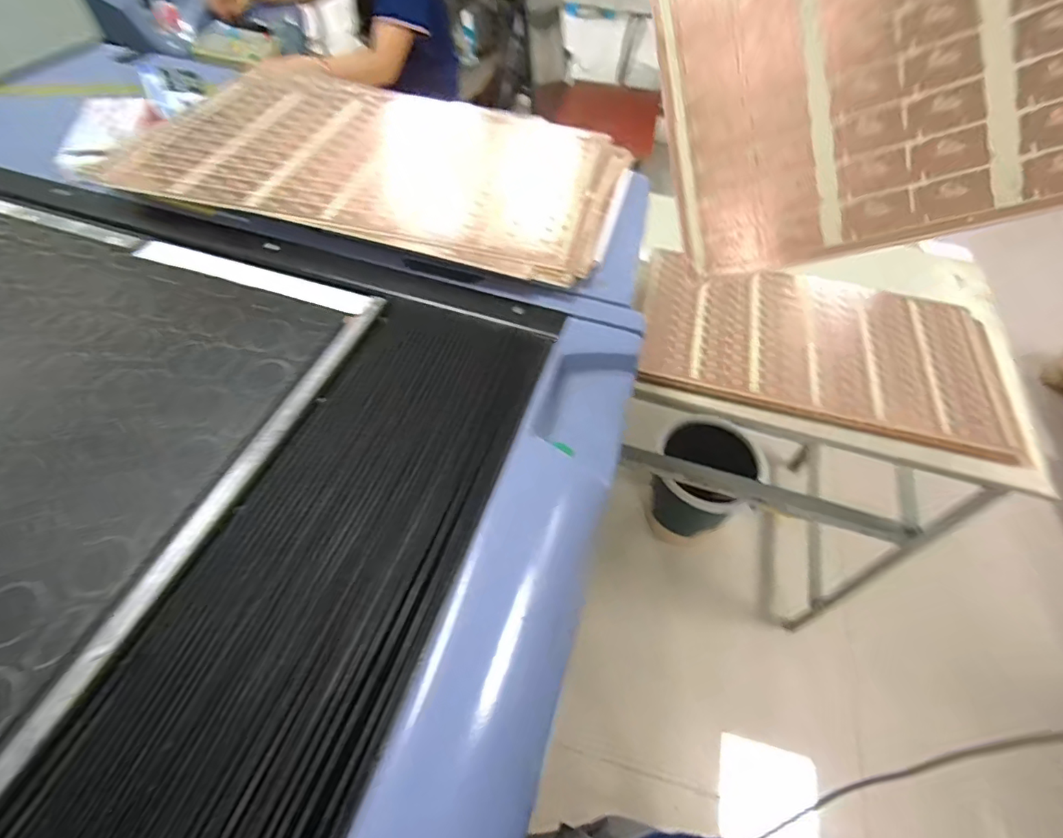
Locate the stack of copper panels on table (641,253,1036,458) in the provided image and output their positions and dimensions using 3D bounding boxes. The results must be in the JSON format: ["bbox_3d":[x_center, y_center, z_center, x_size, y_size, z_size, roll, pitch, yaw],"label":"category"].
[{"bbox_3d":[0.435,-0.117,0.792,0.527,0.033,0.304,14,52,6],"label":"stack of copper panels on table"}]

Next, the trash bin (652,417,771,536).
[{"bbox_3d":[0.427,0.147,1.292,0.239,0.229,0.212,-5,54,-7],"label":"trash bin"}]

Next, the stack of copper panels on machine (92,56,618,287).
[{"bbox_3d":[-0.175,-0.321,0.650,0.560,0.037,0.355,14,52,6],"label":"stack of copper panels on machine"}]

